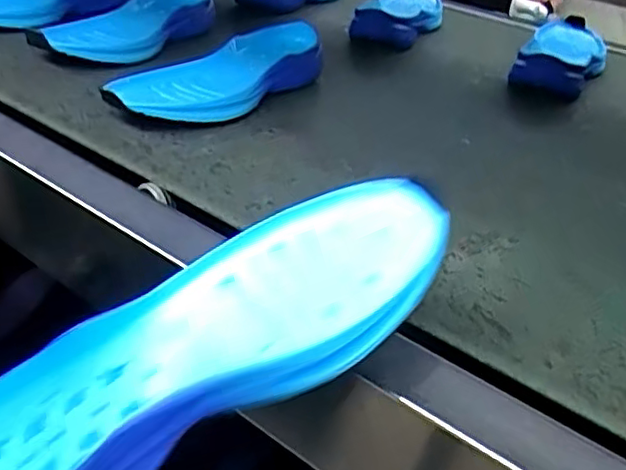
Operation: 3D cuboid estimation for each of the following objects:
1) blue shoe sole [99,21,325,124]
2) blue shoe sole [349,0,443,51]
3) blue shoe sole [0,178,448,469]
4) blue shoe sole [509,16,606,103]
[{"bbox_3d":[-0.091,-0.158,0.614,0.095,0.051,0.243,23,37,23],"label":"blue shoe sole"},{"bbox_3d":[0.131,-0.321,0.901,0.096,0.042,0.262,15,34,11],"label":"blue shoe sole"},{"bbox_3d":[-0.050,0.048,0.297,0.246,0.032,0.093,-30,45,-14],"label":"blue shoe sole"},{"bbox_3d":[0.326,-0.235,0.812,0.102,0.046,0.256,20,35,18],"label":"blue shoe sole"}]

